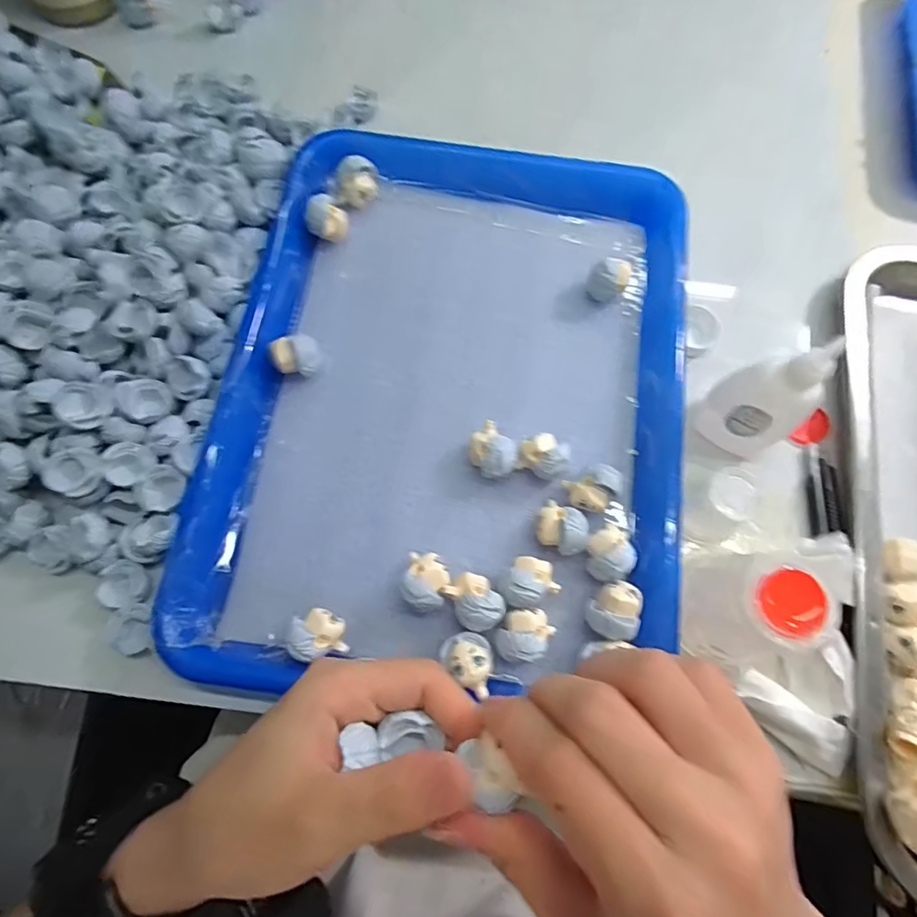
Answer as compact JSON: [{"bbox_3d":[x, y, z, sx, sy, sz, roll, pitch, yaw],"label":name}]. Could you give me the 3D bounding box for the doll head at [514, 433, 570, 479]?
[{"bbox_3d":[0.046,0.000,0.282,0.025,0.021,0.023,0,73,1],"label":"doll head"}]

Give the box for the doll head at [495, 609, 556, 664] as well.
[{"bbox_3d":[0.031,0.086,0.252,0.022,0.026,0.028,36,77,11],"label":"doll head"}]

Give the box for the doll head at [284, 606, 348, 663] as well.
[{"bbox_3d":[-0.067,0.084,0.250,0.023,0.028,0.022,0,73,1],"label":"doll head"}]

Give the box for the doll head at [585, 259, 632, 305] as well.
[{"bbox_3d":[0.090,-0.108,0.313,0.023,0.025,0.016,18,74,6],"label":"doll head"}]

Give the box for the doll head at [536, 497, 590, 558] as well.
[{"bbox_3d":[0.054,0.036,0.269,0.026,0.022,0.025,0,73,1],"label":"doll head"}]

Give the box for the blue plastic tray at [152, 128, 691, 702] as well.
[{"bbox_3d":[0.000,-0.049,0.295,0.245,0.027,0.335,8,73,3],"label":"blue plastic tray"}]

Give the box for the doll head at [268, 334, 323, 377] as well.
[{"bbox_3d":[-0.092,-0.057,0.297,0.028,0.021,0.020,-21,74,-6],"label":"doll head"}]

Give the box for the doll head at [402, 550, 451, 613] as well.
[{"bbox_3d":[-0.016,0.062,0.260,0.021,0.023,0.028,11,73,4],"label":"doll head"}]

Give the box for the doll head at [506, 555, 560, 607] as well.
[{"bbox_3d":[0.037,0.062,0.259,0.025,0.021,0.024,15,74,5],"label":"doll head"}]

